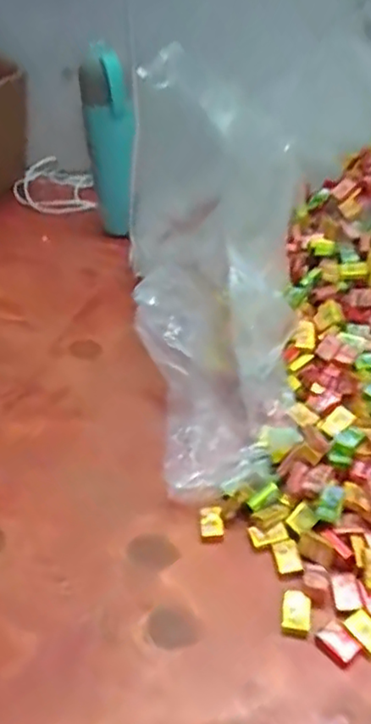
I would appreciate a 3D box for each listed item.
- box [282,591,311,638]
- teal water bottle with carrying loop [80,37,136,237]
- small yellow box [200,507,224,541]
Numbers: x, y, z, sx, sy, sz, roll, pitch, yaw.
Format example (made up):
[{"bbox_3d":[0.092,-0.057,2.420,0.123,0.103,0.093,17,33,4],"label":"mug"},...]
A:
[{"bbox_3d":[0.072,0.163,0.420,0.018,0.007,0.028,3,42,11],"label":"box"},{"bbox_3d":[-0.087,-0.257,0.779,0.046,0.228,0.050,-19,42,-14],"label":"teal water bottle with carrying loop"},{"bbox_3d":[0.019,0.119,0.478,0.016,0.006,0.025,-6,41,2],"label":"small yellow box"}]

